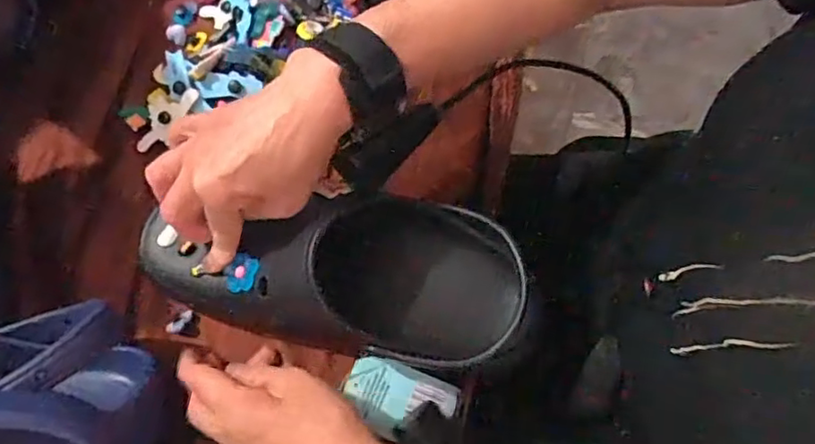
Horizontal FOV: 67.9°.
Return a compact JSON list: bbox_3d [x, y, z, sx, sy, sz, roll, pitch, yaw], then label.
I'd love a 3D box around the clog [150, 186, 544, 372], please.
[{"bbox_3d":[-0.047,0.039,0.414,0.254,0.079,0.098,4,71,-3],"label":"clog"}]

